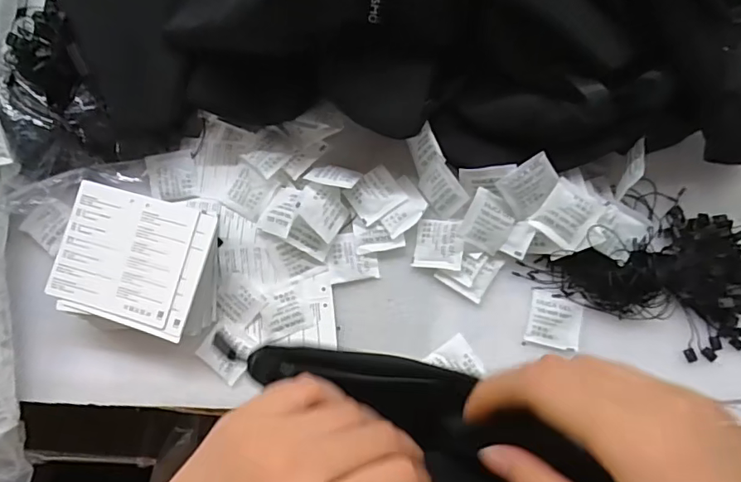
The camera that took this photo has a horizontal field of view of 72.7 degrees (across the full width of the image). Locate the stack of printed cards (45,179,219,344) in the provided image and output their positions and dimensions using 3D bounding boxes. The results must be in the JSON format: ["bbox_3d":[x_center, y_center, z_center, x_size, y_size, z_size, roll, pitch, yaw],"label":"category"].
[{"bbox_3d":[-0.177,0.016,0.391,0.119,0.040,0.098,15,85,6],"label":"stack of printed cards"}]

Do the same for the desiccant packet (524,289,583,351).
[{"bbox_3d":[0.141,0.061,0.384,0.039,0.005,0.040,13,84,6],"label":"desiccant packet"}]

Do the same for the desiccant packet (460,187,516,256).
[{"bbox_3d":[0.088,-0.013,0.380,0.036,0.005,0.041,23,100,-15],"label":"desiccant packet"}]

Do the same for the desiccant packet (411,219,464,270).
[{"bbox_3d":[0.053,0.002,0.395,0.039,0.004,0.038,5,82,26],"label":"desiccant packet"}]

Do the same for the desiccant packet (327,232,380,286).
[{"bbox_3d":[-0.015,0.013,0.406,0.039,0.004,0.039,-9,83,3],"label":"desiccant packet"}]

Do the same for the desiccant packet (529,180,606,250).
[{"bbox_3d":[0.145,-0.019,0.370,0.039,0.005,0.040,36,100,0],"label":"desiccant packet"}]

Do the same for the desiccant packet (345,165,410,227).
[{"bbox_3d":[0.004,-0.037,0.407,0.041,0.010,0.037,-35,82,-1],"label":"desiccant packet"}]

